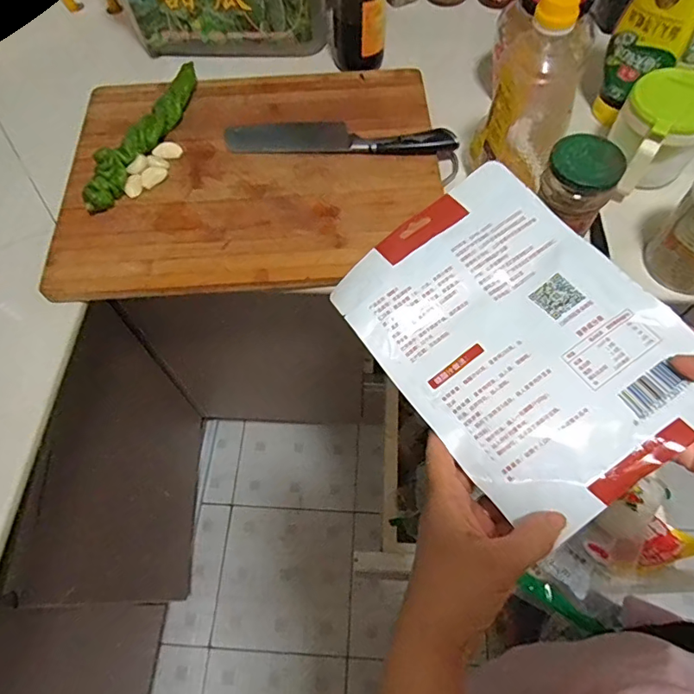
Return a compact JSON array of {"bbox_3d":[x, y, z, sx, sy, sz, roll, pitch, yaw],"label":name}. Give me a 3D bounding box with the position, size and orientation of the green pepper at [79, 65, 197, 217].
[{"bbox_3d":[-0.249,-0.276,0.634,0.042,0.030,0.269,16,64,10],"label":"green pepper"}]

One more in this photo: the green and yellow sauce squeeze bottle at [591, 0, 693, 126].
[{"bbox_3d":[0.346,-0.357,0.567,0.072,0.211,0.048,12,64,7],"label":"green and yellow sauce squeeze bottle"}]

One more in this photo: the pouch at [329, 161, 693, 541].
[{"bbox_3d":[0.119,-0.012,0.359,0.174,0.012,0.243,-36,67,-4],"label":"pouch"}]

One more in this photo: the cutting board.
[{"bbox_3d":[-0.117,-0.220,0.621,0.443,0.013,0.345,-3,63,0],"label":"cutting board"}]

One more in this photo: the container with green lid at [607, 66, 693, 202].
[{"bbox_3d":[0.350,-0.237,0.577,0.091,0.102,0.110,30,67,16],"label":"container with green lid"}]

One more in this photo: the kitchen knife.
[{"bbox_3d":[-0.011,-0.266,0.628,0.287,0.024,0.050,4,63,4],"label":"kitchen knife"}]

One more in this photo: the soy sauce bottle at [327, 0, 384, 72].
[{"bbox_3d":[0.011,-0.457,0.653,0.073,0.159,0.064,-2,63,0],"label":"soy sauce bottle"}]

